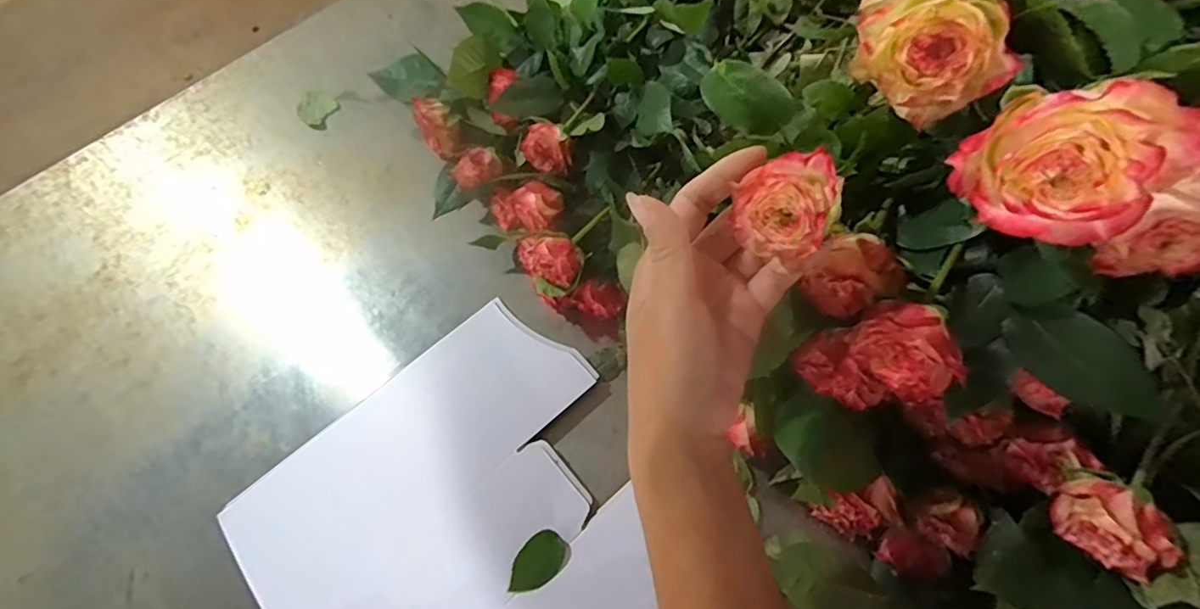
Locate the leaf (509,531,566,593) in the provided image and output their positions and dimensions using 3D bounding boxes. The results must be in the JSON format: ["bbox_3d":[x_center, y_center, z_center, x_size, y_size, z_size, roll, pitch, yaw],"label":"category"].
[{"bbox_3d":[-0.045,0.183,0.393,0.047,0.012,0.028,-39,71,-14],"label":"leaf"}]

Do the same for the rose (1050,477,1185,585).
[{"bbox_3d":[0.245,0.103,0.265,0.029,0.035,0.044,-37,71,-13],"label":"rose"}]

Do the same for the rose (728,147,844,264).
[{"bbox_3d":[0.081,-0.044,0.239,0.041,0.031,0.033,33,71,16],"label":"rose"}]

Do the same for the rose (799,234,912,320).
[{"bbox_3d":[0.128,-0.012,0.282,0.029,0.037,0.036,-36,70,-13],"label":"rose"}]

